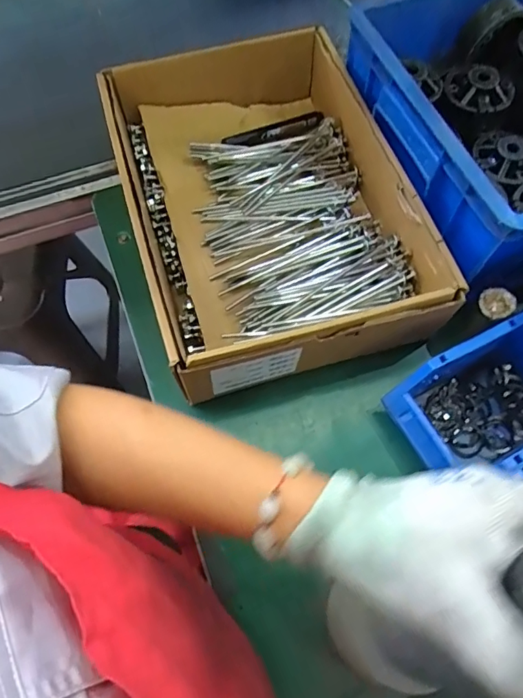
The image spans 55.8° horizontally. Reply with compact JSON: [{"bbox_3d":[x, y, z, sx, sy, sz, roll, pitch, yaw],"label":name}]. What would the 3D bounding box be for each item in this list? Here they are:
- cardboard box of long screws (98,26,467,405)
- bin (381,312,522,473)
[{"bbox_3d":[0.001,-0.165,0.522,0.256,0.082,0.379,-16,66,-7],"label":"cardboard box of long screws"},{"bbox_3d":[0.212,0.048,0.446,0.168,0.075,0.108,-26,67,-11],"label":"bin"}]

